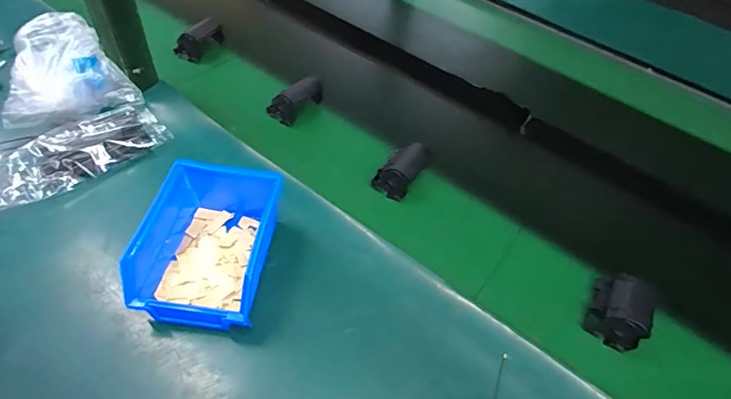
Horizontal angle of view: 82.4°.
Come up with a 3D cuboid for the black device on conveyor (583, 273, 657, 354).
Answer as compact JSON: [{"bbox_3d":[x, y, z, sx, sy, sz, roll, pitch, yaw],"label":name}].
[{"bbox_3d":[0.260,0.110,0.425,0.049,0.042,0.071,28,57,15],"label":"black device on conveyor"}]

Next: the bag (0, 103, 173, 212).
[{"bbox_3d":[-0.345,-0.050,0.467,0.222,0.021,0.080,-29,60,-27],"label":"bag"}]

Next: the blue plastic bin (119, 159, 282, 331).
[{"bbox_3d":[-0.146,0.043,0.397,0.108,0.072,0.144,6,54,0],"label":"blue plastic bin"}]

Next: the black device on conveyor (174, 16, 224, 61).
[{"bbox_3d":[-0.258,-0.250,0.652,0.040,0.036,0.078,34,54,18],"label":"black device on conveyor"}]

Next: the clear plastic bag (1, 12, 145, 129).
[{"bbox_3d":[-0.366,-0.139,0.499,0.137,0.099,0.091,-38,65,-27],"label":"clear plastic bag"}]

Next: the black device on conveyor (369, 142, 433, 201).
[{"bbox_3d":[0.047,-0.037,0.515,0.049,0.040,0.069,30,57,16],"label":"black device on conveyor"}]

